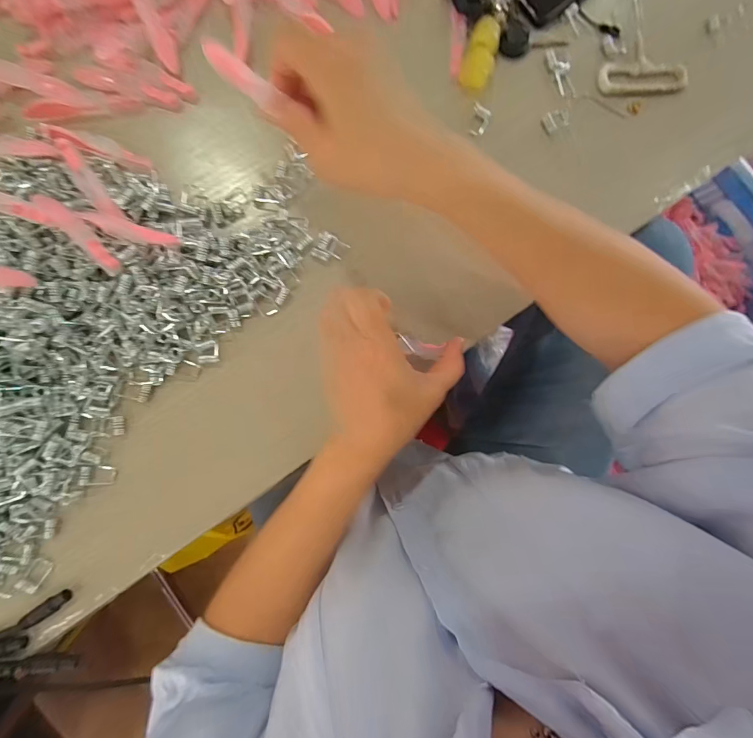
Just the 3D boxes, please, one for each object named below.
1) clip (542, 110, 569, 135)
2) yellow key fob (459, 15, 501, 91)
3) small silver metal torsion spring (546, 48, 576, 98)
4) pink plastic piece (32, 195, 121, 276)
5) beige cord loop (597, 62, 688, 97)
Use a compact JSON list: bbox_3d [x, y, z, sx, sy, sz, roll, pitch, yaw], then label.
[{"bbox_3d":[0.151,-0.210,0.327,0.023,0.007,0.015,-26,91,-7],"label":"clip"},{"bbox_3d":[0.086,-0.260,0.318,0.024,0.013,0.056,17,86,-6],"label":"yellow key fob"},{"bbox_3d":[0.160,-0.256,0.333,0.016,0.005,0.044,-18,92,-7],"label":"small silver metal torsion spring"},{"bbox_3d":[-0.207,-0.096,0.270,0.013,0.014,0.075,-45,93,-6],"label":"pink plastic piece"},{"bbox_3d":[0.235,-0.255,0.341,0.081,0.009,0.027,-7,89,-7],"label":"beige cord loop"}]

